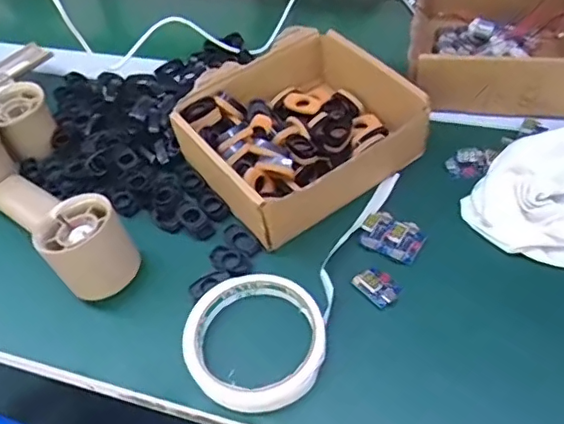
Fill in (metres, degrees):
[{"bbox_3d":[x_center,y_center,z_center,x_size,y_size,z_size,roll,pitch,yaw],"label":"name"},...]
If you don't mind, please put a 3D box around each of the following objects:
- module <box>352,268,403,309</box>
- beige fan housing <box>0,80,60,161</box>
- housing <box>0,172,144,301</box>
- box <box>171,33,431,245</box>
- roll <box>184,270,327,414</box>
[{"bbox_3d":[0.069,0.052,0.404,0.023,0.007,0.030,-37,65,-20],"label":"module"},{"bbox_3d":[-0.241,-0.086,0.526,0.056,0.046,0.055,-29,52,-17],"label":"beige fan housing"},{"bbox_3d":[-0.179,0.000,0.447,0.059,0.055,0.156,-38,56,-24],"label":"housing"},{"bbox_3d":[0.013,-0.072,0.480,0.178,0.061,0.163,-29,52,-17],"label":"box"},{"bbox_3d":[-0.018,0.085,0.377,0.090,0.018,0.092,-3,49,4],"label":"roll"}]

